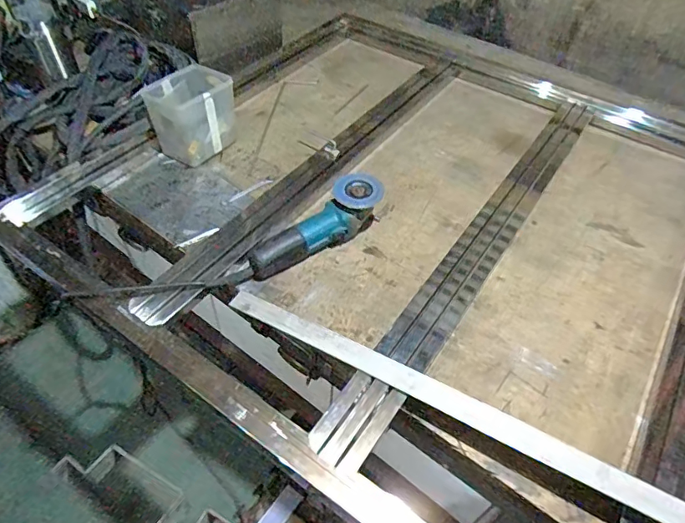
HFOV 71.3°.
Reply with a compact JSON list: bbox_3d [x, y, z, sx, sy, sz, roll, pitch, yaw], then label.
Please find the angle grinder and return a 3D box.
[{"bbox_3d":[-0.043,-0.057,0.907,0.278,0.097,0.082,-37,60,-28],"label":"angle grinder"}]

